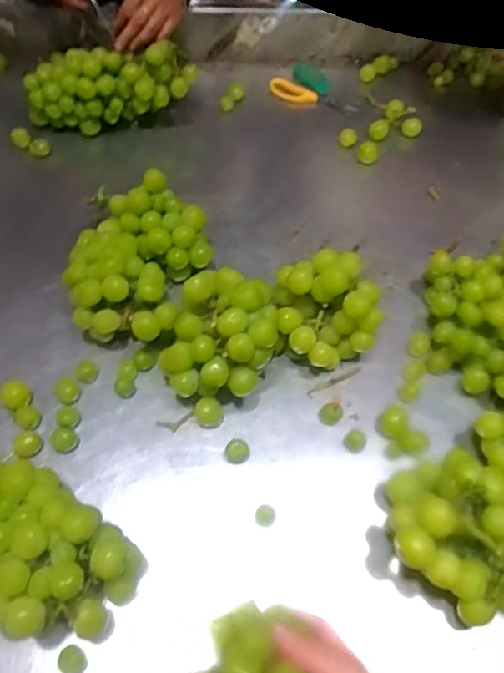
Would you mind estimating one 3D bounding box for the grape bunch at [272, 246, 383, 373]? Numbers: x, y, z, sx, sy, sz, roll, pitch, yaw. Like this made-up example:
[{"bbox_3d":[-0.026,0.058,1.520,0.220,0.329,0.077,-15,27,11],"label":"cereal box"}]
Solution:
[{"bbox_3d":[0.079,-0.027,0.548,0.106,0.099,0.099,1,57,-2],"label":"grape bunch"}]

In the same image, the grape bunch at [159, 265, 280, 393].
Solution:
[{"bbox_3d":[-0.027,0.006,0.520,0.098,0.103,0.106,1,57,-2],"label":"grape bunch"}]

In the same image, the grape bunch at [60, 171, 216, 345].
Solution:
[{"bbox_3d":[-0.124,-0.087,0.597,0.132,0.082,0.204,15,58,7],"label":"grape bunch"}]

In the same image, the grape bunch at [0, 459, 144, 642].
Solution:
[{"bbox_3d":[-0.175,0.180,0.429,0.149,0.082,0.111,24,59,12],"label":"grape bunch"}]

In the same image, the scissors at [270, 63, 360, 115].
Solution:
[{"bbox_3d":[0.104,-0.390,0.826,0.140,0.018,0.089,24,59,12],"label":"scissors"}]

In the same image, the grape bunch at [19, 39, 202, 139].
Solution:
[{"bbox_3d":[-0.201,-0.355,0.746,0.235,0.087,0.080,-6,58,-7],"label":"grape bunch"}]

